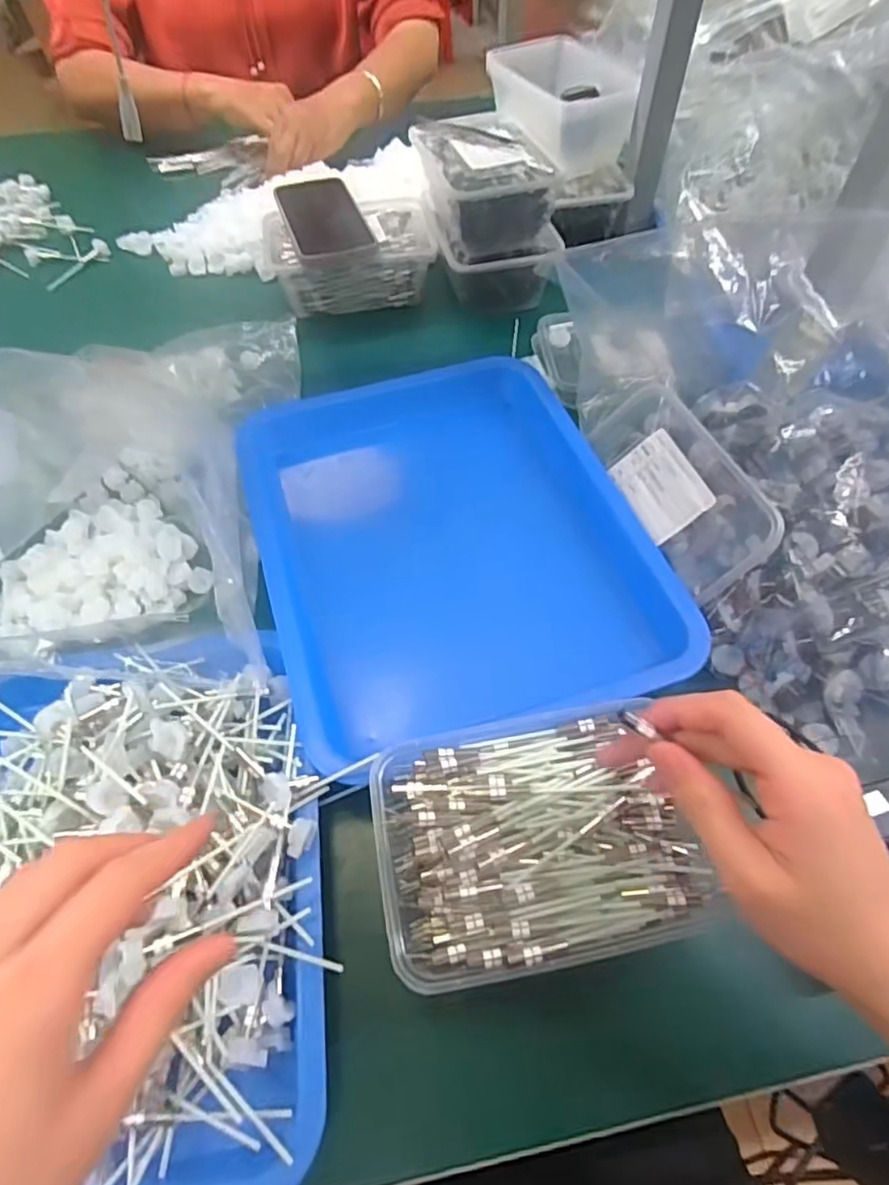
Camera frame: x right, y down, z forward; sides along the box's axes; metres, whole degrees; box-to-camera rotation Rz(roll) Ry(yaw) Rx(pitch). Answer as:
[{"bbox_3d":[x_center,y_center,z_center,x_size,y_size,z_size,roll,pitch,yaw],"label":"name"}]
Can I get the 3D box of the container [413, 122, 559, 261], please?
[{"bbox_3d":[0.035,-0.407,0.625,0.107,0.073,0.151,-16,58,-10],"label":"container"}]

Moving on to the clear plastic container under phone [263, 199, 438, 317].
[{"bbox_3d":[-0.099,-0.358,0.657,0.168,0.052,0.118,-10,57,-6],"label":"clear plastic container under phone"}]

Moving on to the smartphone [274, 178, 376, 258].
[{"bbox_3d":[-0.124,-0.382,0.635,0.076,0.009,0.131,-16,60,-10],"label":"smartphone"}]

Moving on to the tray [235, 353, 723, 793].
[{"bbox_3d":[-0.001,-0.045,0.474,0.258,0.058,0.320,-16,58,-10],"label":"tray"}]

